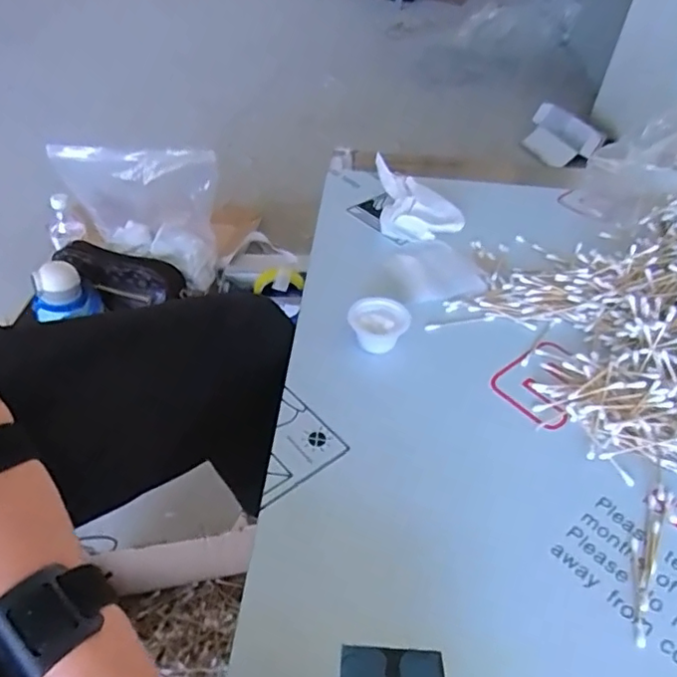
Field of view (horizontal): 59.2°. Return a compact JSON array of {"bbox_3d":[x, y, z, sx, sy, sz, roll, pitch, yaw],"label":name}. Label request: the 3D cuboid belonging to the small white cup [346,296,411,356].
[{"bbox_3d":[0.035,-0.012,0.539,0.054,0.028,0.048,13,44,9],"label":"small white cup"}]

